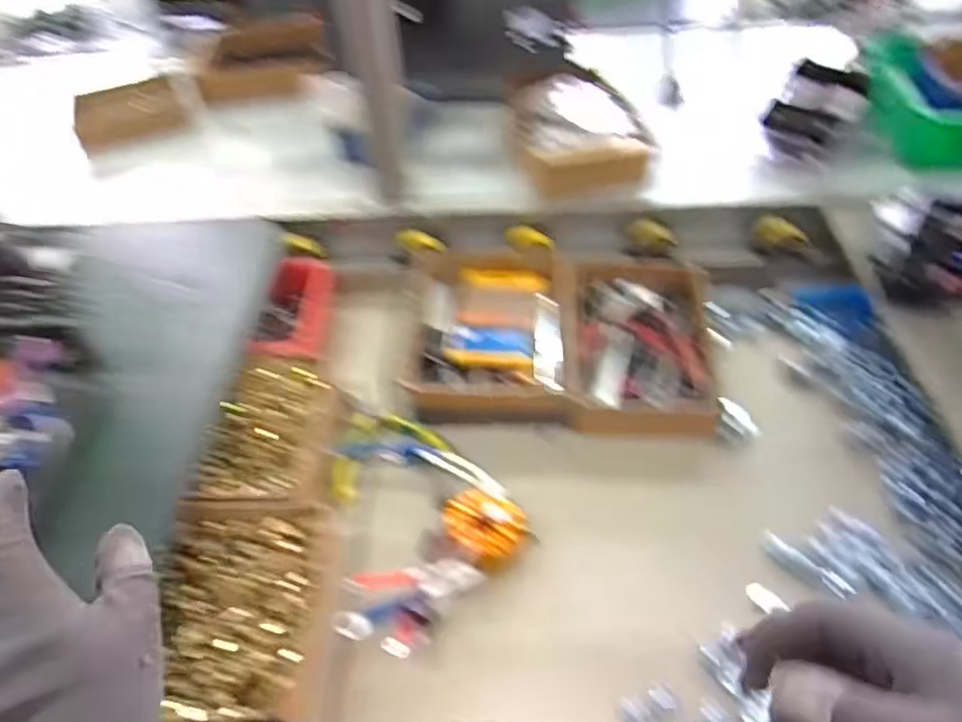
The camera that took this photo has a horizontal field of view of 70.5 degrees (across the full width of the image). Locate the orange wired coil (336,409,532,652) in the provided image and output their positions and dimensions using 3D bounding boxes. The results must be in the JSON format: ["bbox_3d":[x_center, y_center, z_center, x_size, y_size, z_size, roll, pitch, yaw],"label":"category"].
[{"bbox_3d":[-0.076,0.131,0.587,0.161,0.043,0.206,-32,51,-25],"label":"orange wired coil"}]

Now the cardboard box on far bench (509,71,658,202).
[{"bbox_3d":[0.120,-0.293,0.851,0.152,0.063,0.220,-7,45,-3],"label":"cardboard box on far bench"}]

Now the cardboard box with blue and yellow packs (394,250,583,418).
[{"bbox_3d":[0.013,-0.035,0.732,0.171,0.049,0.221,0,45,5],"label":"cardboard box with blue and yellow packs"}]

